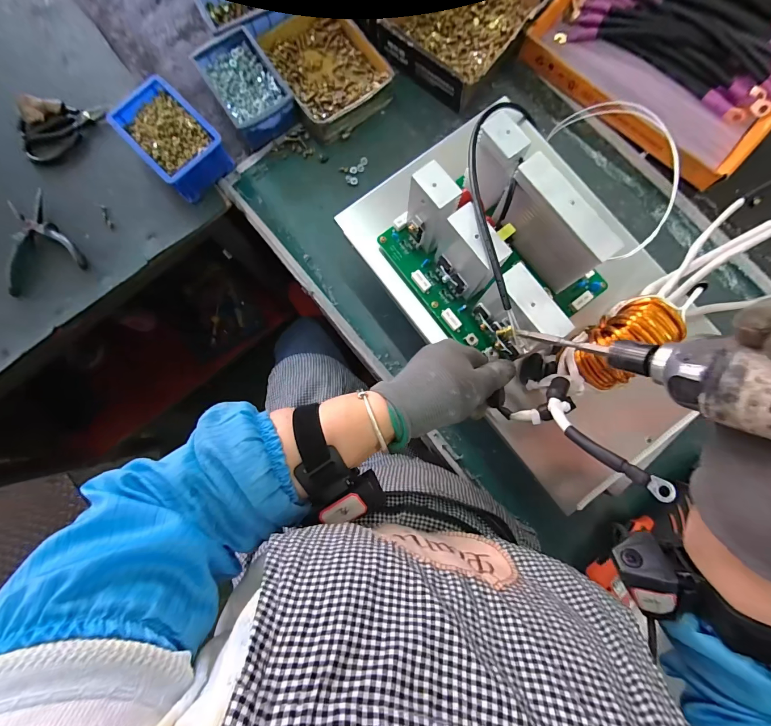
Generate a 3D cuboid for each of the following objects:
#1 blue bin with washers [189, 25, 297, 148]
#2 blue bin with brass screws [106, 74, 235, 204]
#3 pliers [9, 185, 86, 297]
[{"bbox_3d":[-0.203,-0.406,0.520,0.092,0.049,0.146,-34,83,-1],"label":"blue bin with washers"},{"bbox_3d":[-0.310,-0.328,0.515,0.155,0.052,0.100,45,87,6],"label":"blue bin with brass screws"},{"bbox_3d":[-0.524,-0.183,0.520,0.111,0.009,0.143,-28,83,0],"label":"pliers"}]

